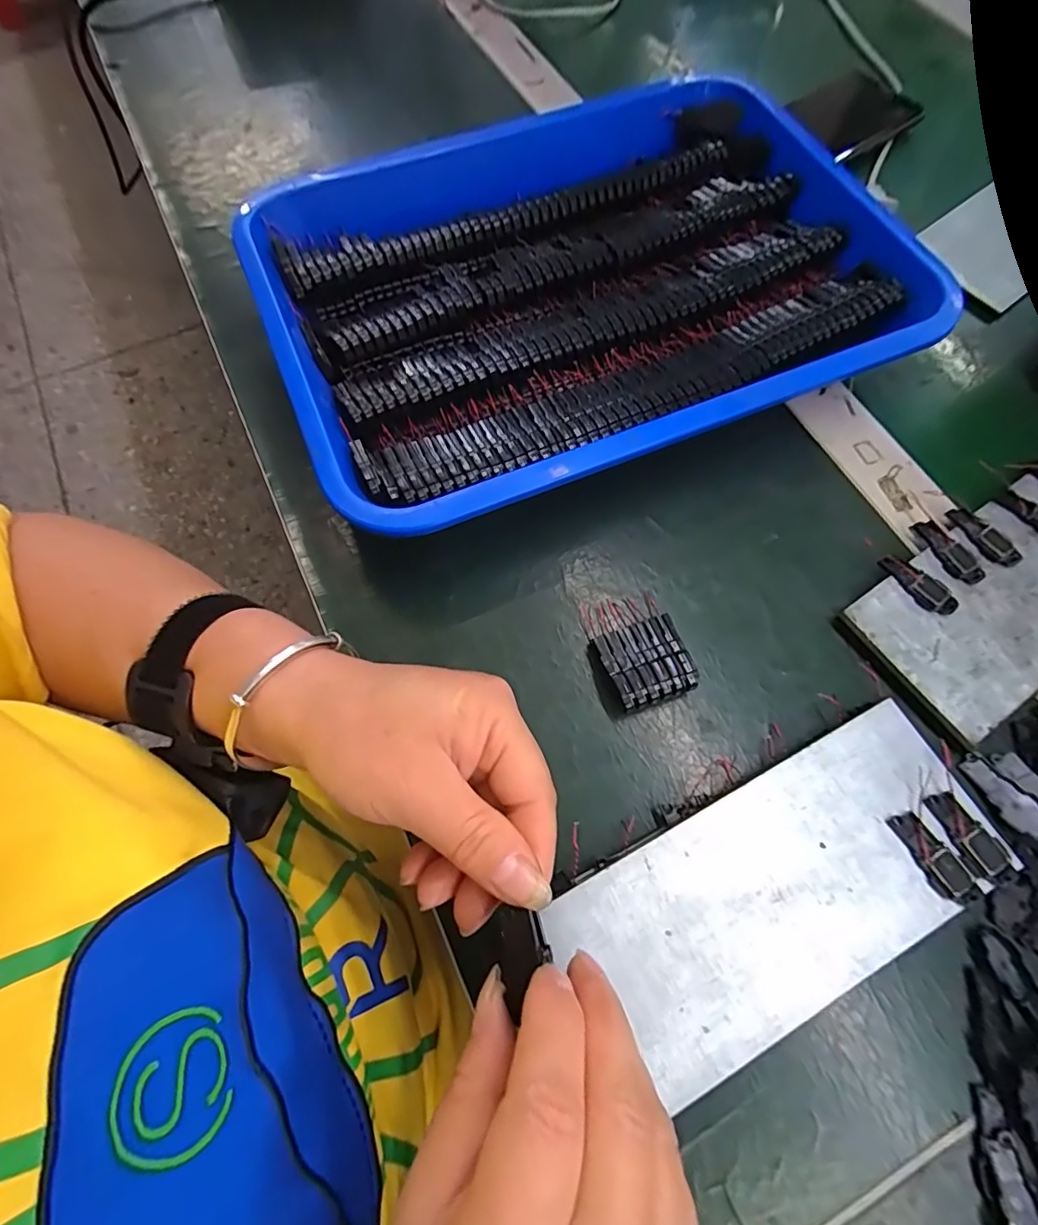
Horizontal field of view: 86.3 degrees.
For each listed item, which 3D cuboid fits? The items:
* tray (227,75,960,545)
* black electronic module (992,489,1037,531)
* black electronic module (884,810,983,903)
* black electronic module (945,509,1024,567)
[{"bbox_3d":[0.042,-0.198,0.335,0.375,0.045,0.272,-21,70,-8],"label":"tray"},{"bbox_3d":[0.273,-0.052,0.291,0.014,0.006,0.038,-37,73,-14],"label":"black electronic module"},{"bbox_3d":[0.168,0.099,0.224,0.015,0.005,0.037,-34,72,-13],"label":"black electronic module"},{"bbox_3d":[0.244,-0.040,0.289,0.016,0.005,0.039,-27,71,-10],"label":"black electronic module"}]

